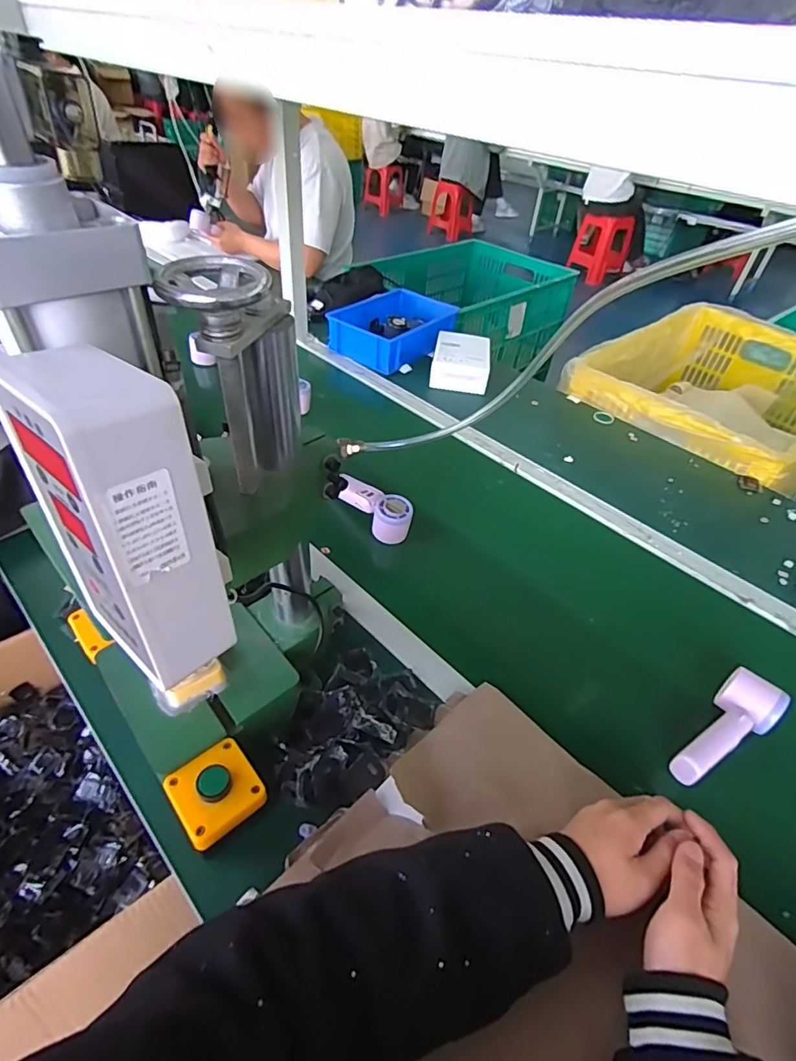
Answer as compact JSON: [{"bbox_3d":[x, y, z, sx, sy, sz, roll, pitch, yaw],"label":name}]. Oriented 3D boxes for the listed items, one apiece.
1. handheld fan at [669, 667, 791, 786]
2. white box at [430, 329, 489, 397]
[{"bbox_3d":[0.359,0.215,0.555,0.158,0.045,0.060,-22,50,-27],"label":"handheld fan"},{"bbox_3d":[0.143,-0.377,1.143,0.126,0.071,0.170,10,43,4],"label":"white box"}]

